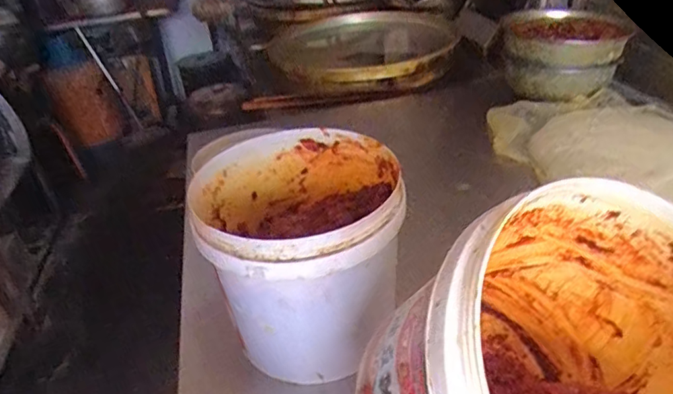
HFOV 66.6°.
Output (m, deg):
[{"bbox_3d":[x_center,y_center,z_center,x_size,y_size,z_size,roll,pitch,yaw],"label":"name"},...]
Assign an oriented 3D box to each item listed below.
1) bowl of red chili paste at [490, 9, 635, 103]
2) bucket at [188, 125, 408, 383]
[{"bbox_3d":[0.530,-0.349,1.235,0.258,0.127,0.287,-1,32,8],"label":"bowl of red chili paste"},{"bbox_3d":[-0.042,0.058,0.601,0.213,0.188,0.246,-5,31,1],"label":"bucket"}]

